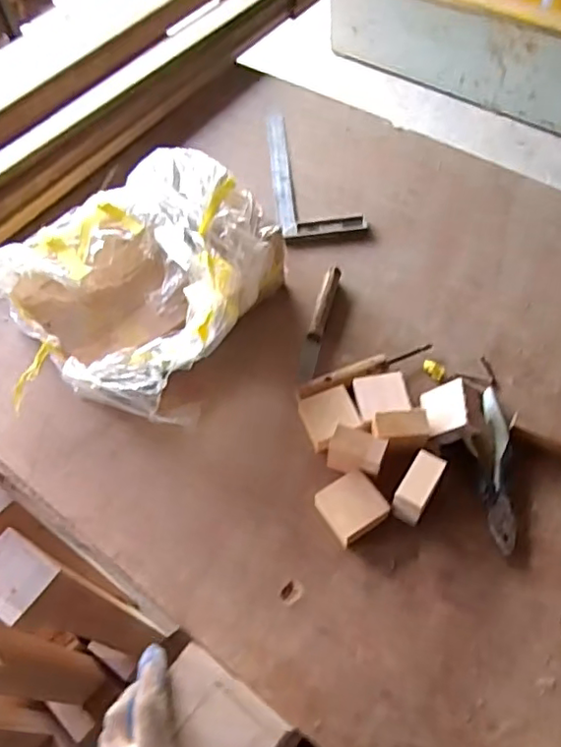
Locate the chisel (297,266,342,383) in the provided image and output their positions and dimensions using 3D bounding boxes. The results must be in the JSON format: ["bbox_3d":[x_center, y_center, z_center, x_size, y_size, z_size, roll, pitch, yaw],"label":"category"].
[{"bbox_3d":[0.052,-0.068,0.805,0.022,0.023,0.182,11,61,11],"label":"chisel"}]

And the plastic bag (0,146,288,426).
[{"bbox_3d":[-0.183,-0.108,0.786,0.363,0.137,0.312,-40,64,-17],"label":"plastic bag"}]

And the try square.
[{"bbox_3d":[0.047,-0.325,0.977,0.126,0.021,0.286,-9,59,0],"label":"try square"}]

